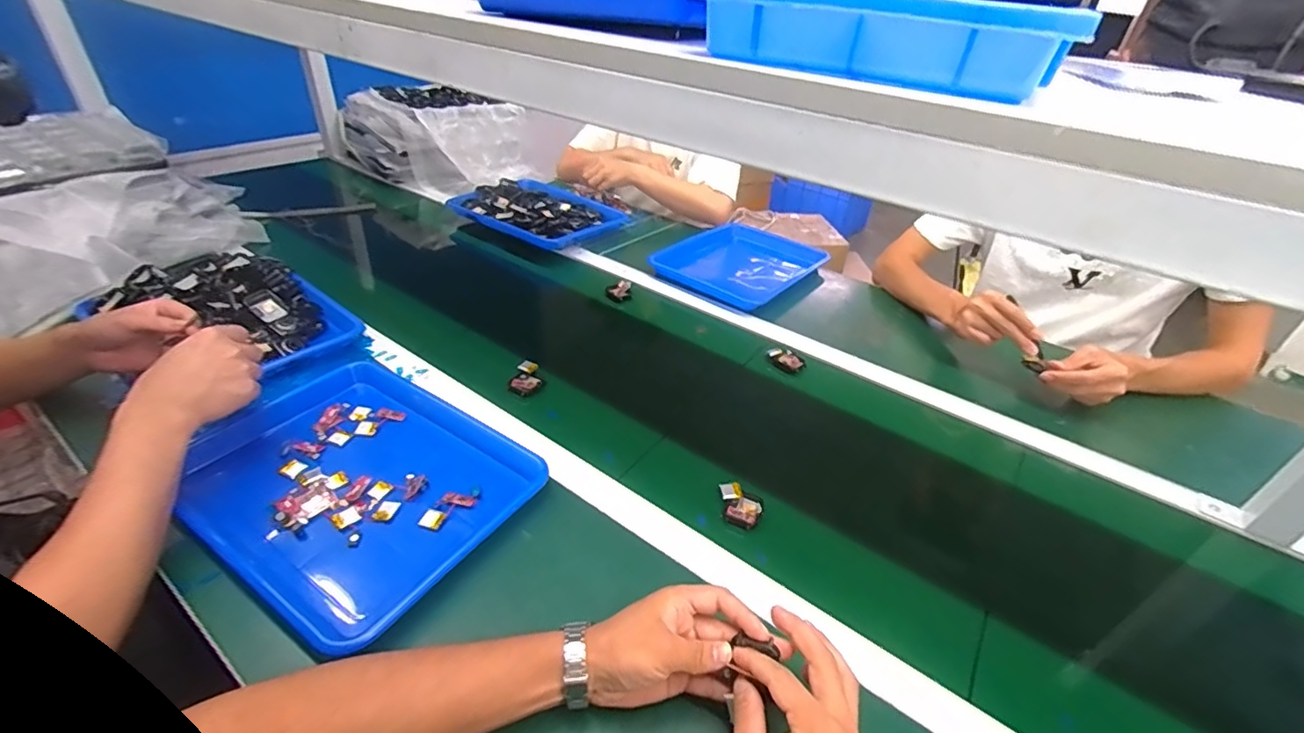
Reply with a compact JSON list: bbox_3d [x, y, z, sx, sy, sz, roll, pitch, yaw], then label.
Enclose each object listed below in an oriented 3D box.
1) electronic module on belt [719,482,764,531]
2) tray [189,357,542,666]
[{"bbox_3d":[0.094,0.149,0.589,0.048,0.019,0.042,15,38,15],"label":"electronic module on belt"},{"bbox_3d":[-0.300,0.119,0.571,0.323,0.032,0.252,23,40,24],"label":"tray"}]

